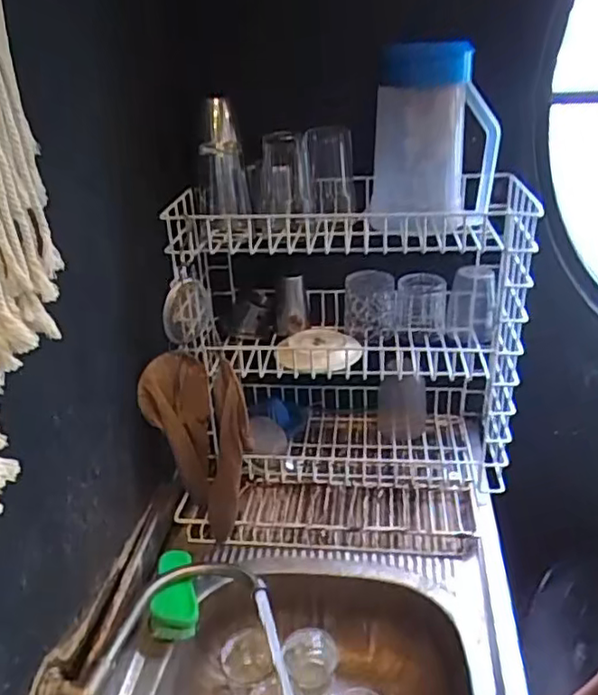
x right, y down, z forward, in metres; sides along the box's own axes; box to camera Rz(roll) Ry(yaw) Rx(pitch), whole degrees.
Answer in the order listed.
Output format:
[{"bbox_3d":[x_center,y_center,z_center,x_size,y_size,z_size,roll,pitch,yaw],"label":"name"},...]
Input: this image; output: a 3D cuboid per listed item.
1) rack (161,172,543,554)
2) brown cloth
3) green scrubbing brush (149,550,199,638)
[{"bbox_3d":[0.078,0.010,0.968,0.478,0.462,0.354,0,29,7],"label":"rack"},{"bbox_3d":[-0.145,0.145,0.919,0.129,0.277,0.095,-12,30,-14],"label":"brown cloth"},{"bbox_3d":[-0.163,0.319,0.831,0.056,0.028,0.114,-6,48,-4],"label":"green scrubbing brush"}]

